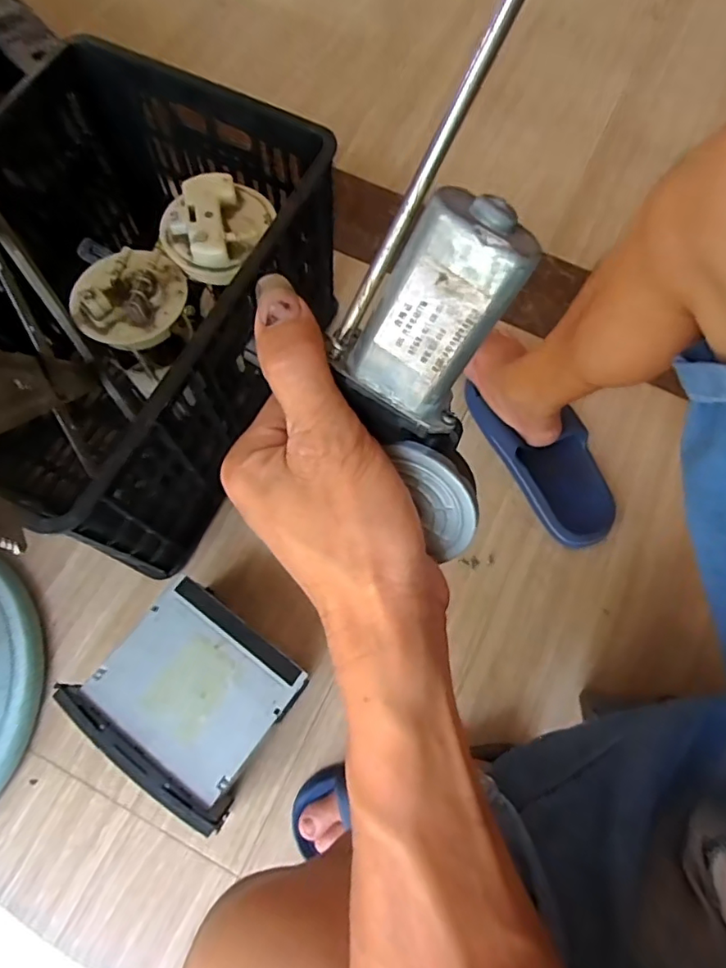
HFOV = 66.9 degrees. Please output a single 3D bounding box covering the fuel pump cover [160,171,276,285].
[{"bbox_3d":[-0.148,-0.269,0.567,0.088,0.042,0.117,27,72,8],"label":"fuel pump cover"}]

